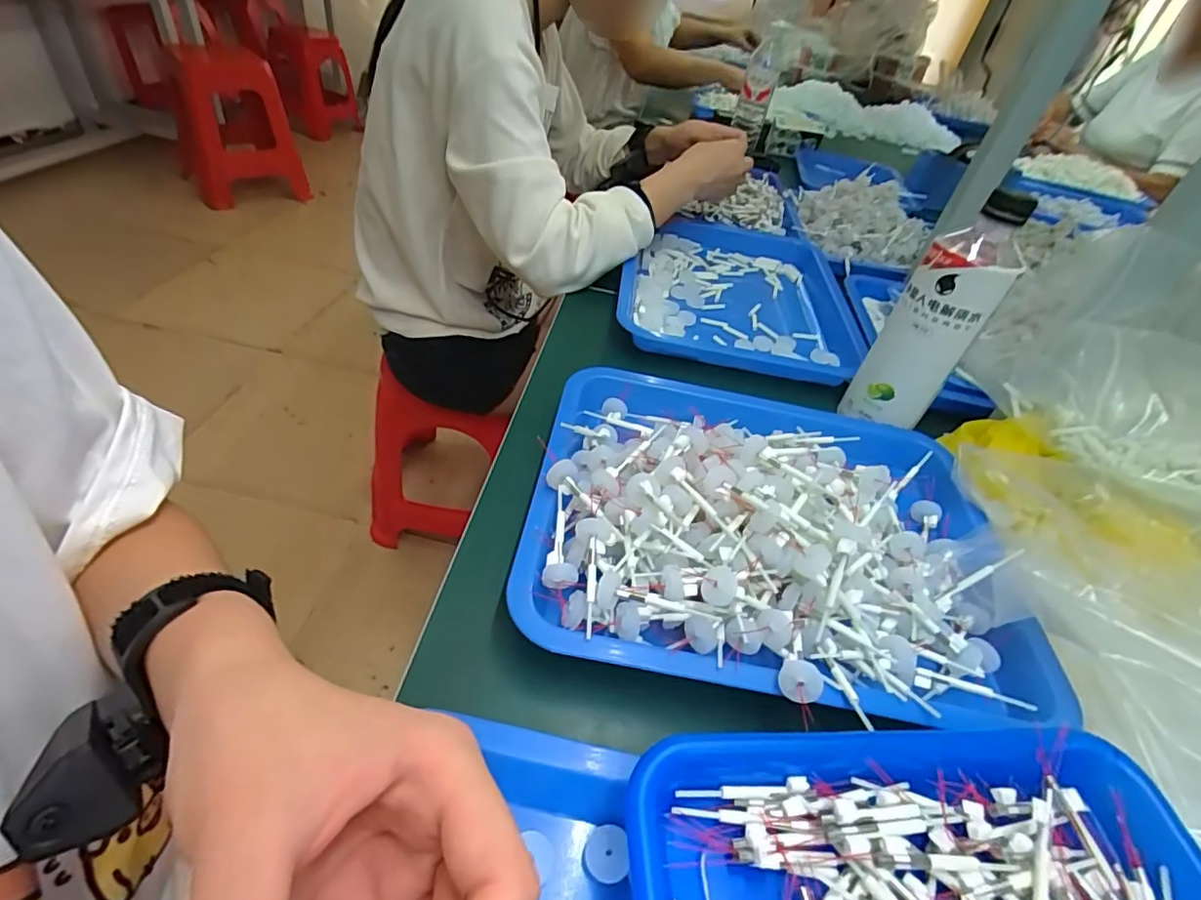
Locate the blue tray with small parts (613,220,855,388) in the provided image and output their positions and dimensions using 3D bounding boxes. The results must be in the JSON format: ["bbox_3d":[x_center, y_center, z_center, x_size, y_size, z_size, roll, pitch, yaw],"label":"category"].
[{"bbox_3d":[0.166,-0.191,0.685,0.266,0.044,0.368,16,43,4],"label":"blue tray with small parts"}]

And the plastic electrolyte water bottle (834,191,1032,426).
[{"bbox_3d":[0.273,-0.107,0.458,0.060,0.177,0.061,-3,45,-16],"label":"plastic electrolyte water bottle"}]

